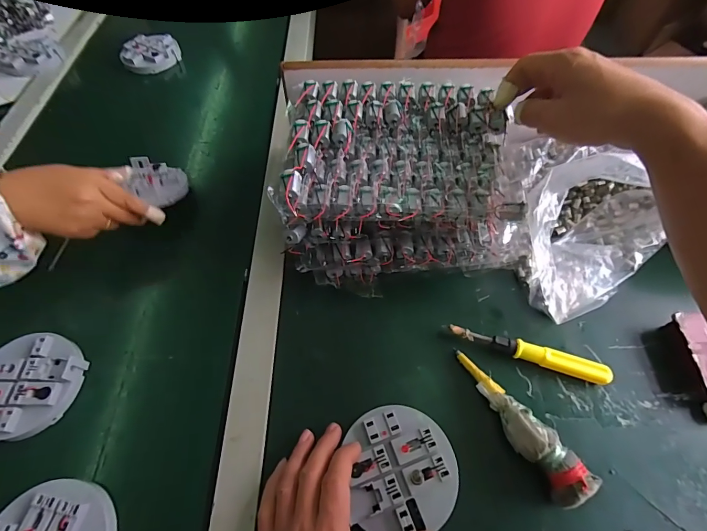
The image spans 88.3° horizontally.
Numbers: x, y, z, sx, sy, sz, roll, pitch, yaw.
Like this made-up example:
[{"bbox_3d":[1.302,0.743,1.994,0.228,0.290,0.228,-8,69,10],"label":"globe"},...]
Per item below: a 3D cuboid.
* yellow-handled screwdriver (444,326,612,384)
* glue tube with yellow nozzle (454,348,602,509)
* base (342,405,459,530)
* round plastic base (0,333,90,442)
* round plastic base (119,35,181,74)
[{"bbox_3d":[0.179,0.091,0.377,0.157,0.020,0.019,17,62,6],"label":"yellow-handled screwdriver"},{"bbox_3d":[0.149,0.140,0.339,0.037,0.035,0.152,-28,63,-16],"label":"glue tube with yellow nozzle"},{"bbox_3d":[0.043,0.175,0.317,0.090,0.011,0.096,-8,60,-3],"label":"base"},{"bbox_3d":[-0.335,0.121,0.373,0.096,0.028,0.101,1,61,-2],"label":"round plastic base"},{"bbox_3d":[-0.383,-0.401,0.690,0.101,0.024,0.095,1,61,-2],"label":"round plastic base"}]

